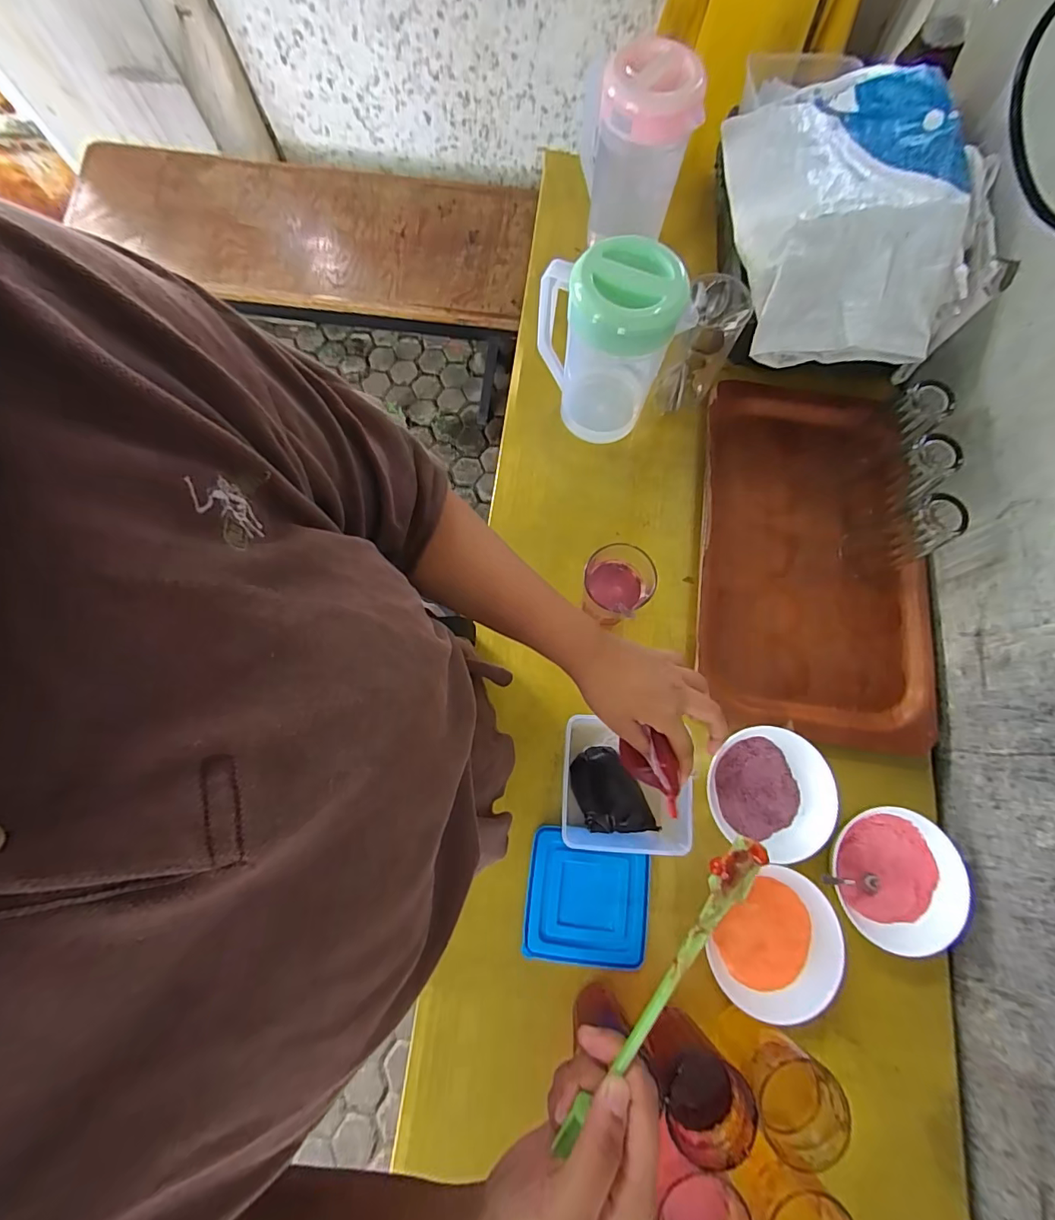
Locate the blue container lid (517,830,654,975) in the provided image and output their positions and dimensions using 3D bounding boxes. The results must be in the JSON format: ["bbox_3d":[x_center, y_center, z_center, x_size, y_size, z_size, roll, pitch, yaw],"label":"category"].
[{"bbox_3d":[0.069,0.331,0.556,0.137,0.010,0.135,6,75,2],"label":"blue container lid"}]

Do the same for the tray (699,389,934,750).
[{"bbox_3d":[0.390,-0.088,0.653,0.300,0.047,0.508,5,75,2],"label":"tray"}]

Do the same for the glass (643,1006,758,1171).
[{"bbox_3d":[0.159,0.444,0.458,0.074,0.099,0.074,-29,76,-7],"label":"glass"}]

